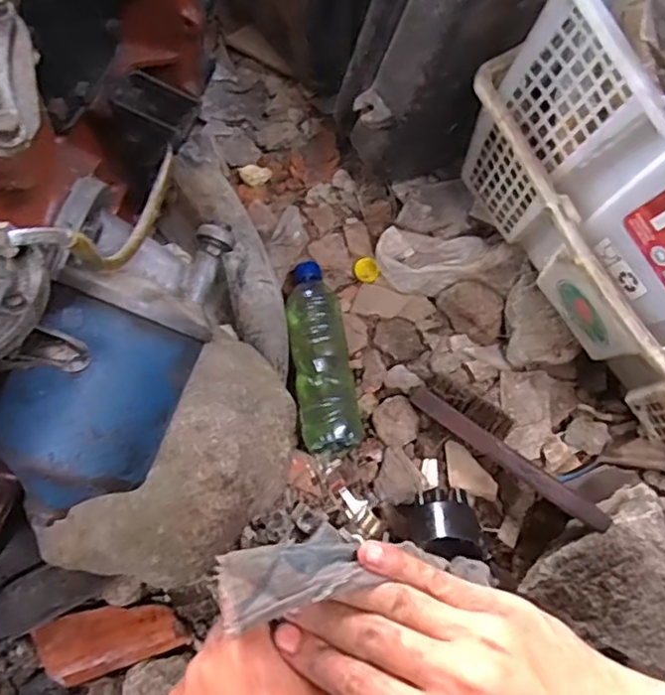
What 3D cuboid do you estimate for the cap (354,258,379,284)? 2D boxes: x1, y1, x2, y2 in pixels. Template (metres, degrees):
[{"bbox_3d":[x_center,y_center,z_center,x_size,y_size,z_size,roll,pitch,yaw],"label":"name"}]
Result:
[{"bbox_3d":[0.043,-0.098,0.788,0.031,0.010,0.031,0,64,1],"label":"cap"}]

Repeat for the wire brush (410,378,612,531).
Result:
[{"bbox_3d":[0.178,0.102,0.644,0.043,0.022,0.236,-38,54,-16],"label":"wire brush"}]

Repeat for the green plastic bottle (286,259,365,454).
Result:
[{"bbox_3d":[-0.013,0.010,0.721,0.066,0.057,0.223,-9,64,-4],"label":"green plastic bottle"}]

